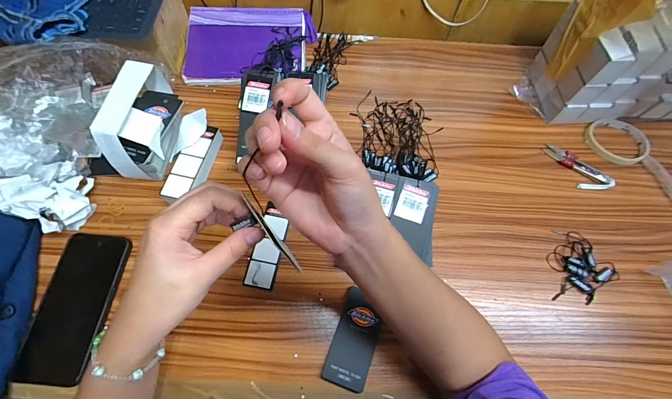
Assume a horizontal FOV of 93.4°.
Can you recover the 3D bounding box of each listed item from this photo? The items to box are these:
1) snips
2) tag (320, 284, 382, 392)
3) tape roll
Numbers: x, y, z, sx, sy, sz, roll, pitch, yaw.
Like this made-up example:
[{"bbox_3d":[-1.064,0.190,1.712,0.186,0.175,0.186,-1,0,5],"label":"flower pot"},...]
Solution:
[{"bbox_3d":[0.368,-0.050,0.483,0.039,0.011,0.100,-34,72,-16],"label":"snips"},{"bbox_3d":[0.024,0.166,0.377,0.050,0.008,0.105,17,69,7],"label":"tag"},{"bbox_3d":[0.444,-0.094,0.499,0.083,0.016,0.083,1,66,-2],"label":"tape roll"}]

